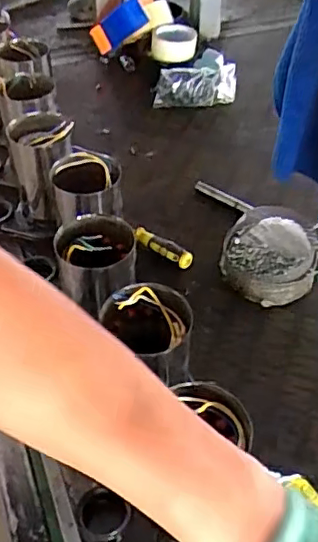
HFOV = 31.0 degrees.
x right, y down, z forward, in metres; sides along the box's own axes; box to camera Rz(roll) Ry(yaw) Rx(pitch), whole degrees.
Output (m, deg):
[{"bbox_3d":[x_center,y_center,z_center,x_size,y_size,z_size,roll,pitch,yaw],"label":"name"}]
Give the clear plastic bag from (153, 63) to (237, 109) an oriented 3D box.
[{"bbox_3d":[0.080,-0.386,1.187,0.189,0.076,0.089,-13,46,-12],"label":"clear plastic bag"}]

